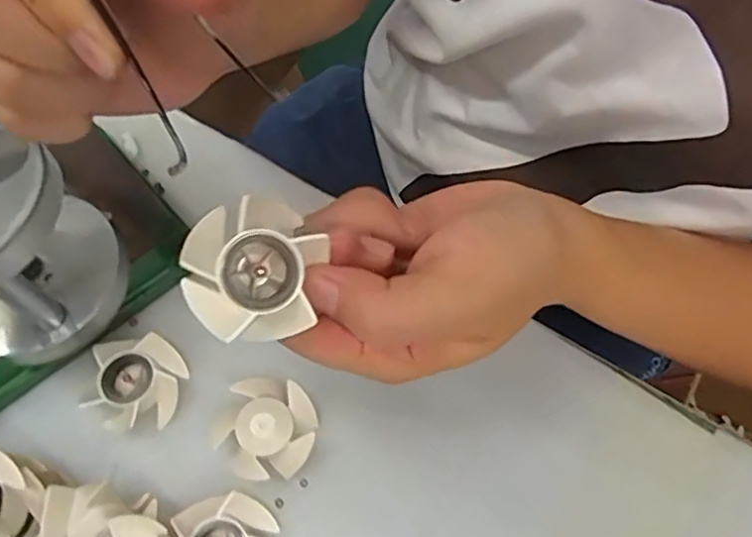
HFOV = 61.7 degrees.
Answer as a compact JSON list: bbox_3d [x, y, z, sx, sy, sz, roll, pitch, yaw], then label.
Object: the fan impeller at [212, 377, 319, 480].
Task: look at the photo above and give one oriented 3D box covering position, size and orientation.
[{"bbox_3d":[-0.050,0.071,0.277,0.045,0.021,0.041,0,63,0],"label":"fan impeller"}]

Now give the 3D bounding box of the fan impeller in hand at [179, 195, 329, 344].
[{"bbox_3d":[-0.040,0.000,0.194,0.040,0.020,0.040,-2,95,-20],"label":"fan impeller in hand"}]

